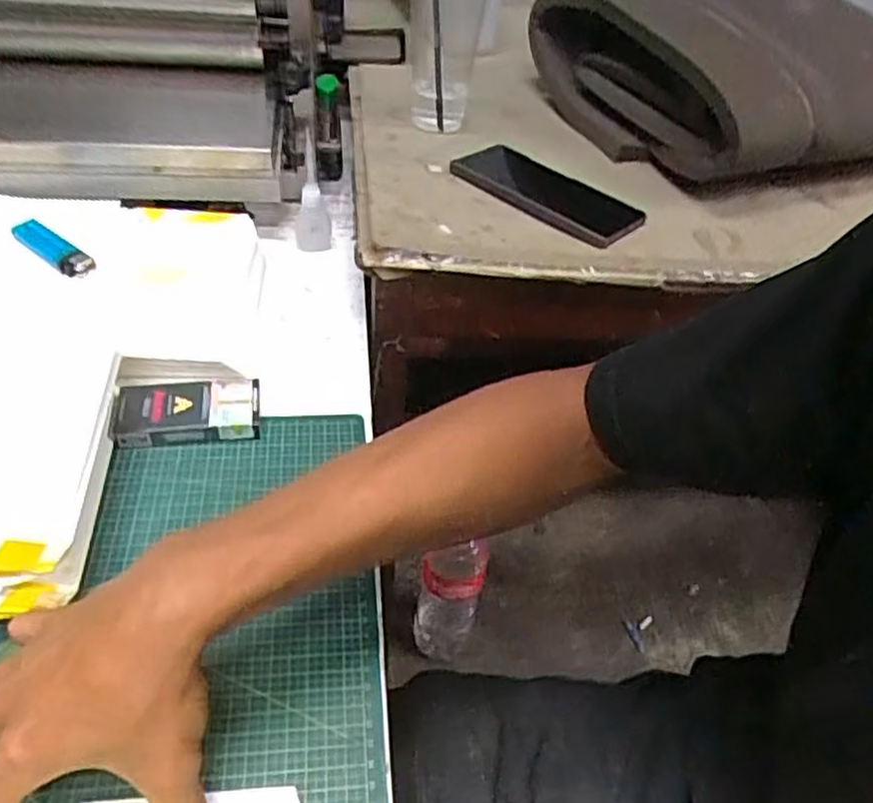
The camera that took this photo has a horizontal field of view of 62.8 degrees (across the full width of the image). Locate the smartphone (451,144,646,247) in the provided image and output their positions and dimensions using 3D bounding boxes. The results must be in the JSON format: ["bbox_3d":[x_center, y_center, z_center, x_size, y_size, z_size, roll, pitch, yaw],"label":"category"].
[{"bbox_3d":[0.100,-0.184,0.630,0.083,0.012,0.165,-31,55,-32],"label":"smartphone"}]

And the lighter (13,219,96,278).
[{"bbox_3d":[-0.319,-0.129,0.593,0.093,0.014,0.021,31,49,23],"label":"lighter"}]

